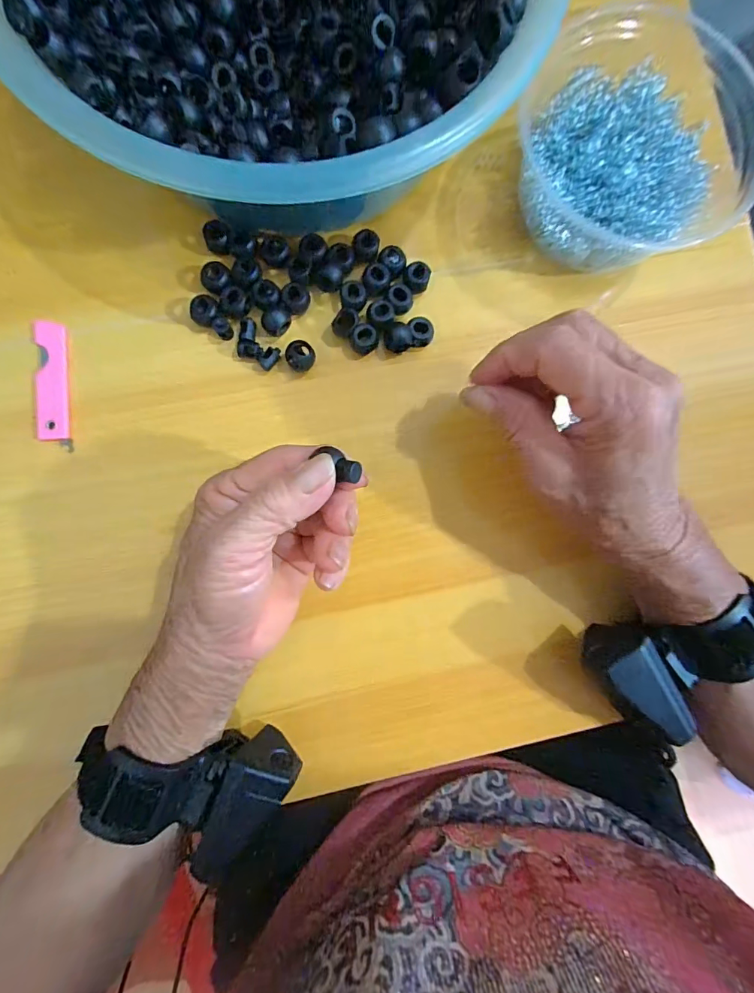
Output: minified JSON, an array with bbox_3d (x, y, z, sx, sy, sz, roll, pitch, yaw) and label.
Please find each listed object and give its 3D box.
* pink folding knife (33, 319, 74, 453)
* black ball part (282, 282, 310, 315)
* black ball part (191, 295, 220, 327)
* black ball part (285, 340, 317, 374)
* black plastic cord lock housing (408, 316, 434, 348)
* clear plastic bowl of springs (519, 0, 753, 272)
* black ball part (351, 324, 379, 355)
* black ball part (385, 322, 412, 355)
[{"bbox_3d":[-0.193,-0.066,0.250,0.017,0.005,0.076,-5,87,-4],"label":"pink folding knife"},{"bbox_3d":[-0.049,-0.121,0.258,0.017,0.011,0.020,-17,88,-4],"label":"black ball part"},{"bbox_3d":[-0.102,-0.111,0.253,0.016,0.015,0.014,-44,90,-5],"label":"black ball part"},{"bbox_3d":[-0.046,-0.084,0.255,0.017,0.016,0.015,-22,89,-4],"label":"black ball part"},{"bbox_3d":[0.027,-0.102,0.259,0.015,0.011,0.016,0,87,-4],"label":"black plastic cord lock housing"},{"bbox_3d":[0.149,-0.200,0.253,0.126,0.056,0.131,5,87,-3],"label":"clear plastic bowl of springs"},{"bbox_3d":[-0.008,-0.096,0.258,0.015,0.017,0.014,0,87,-4],"label":"black ball part"},{"bbox_3d":[0.012,-0.097,0.259,0.016,0.014,0.016,0,87,-4],"label":"black ball part"}]

